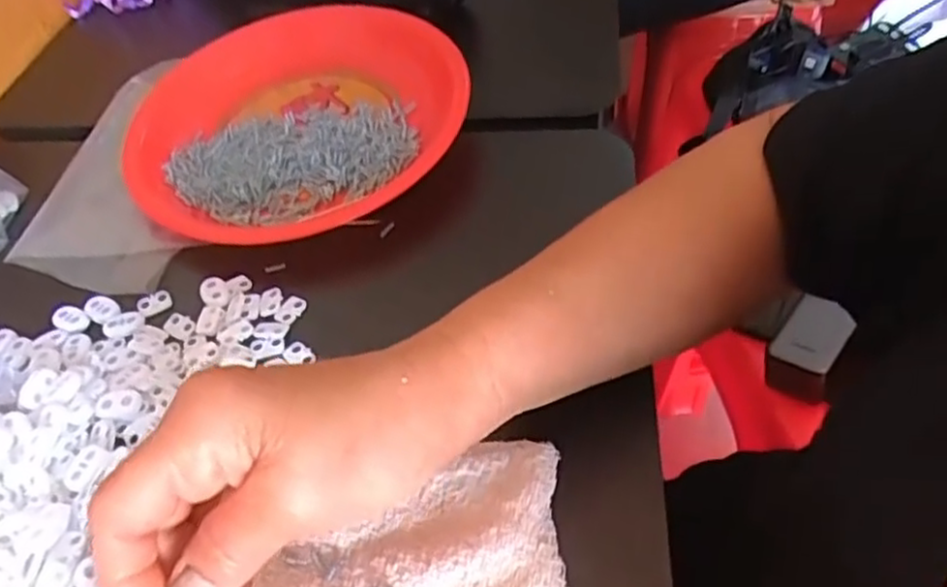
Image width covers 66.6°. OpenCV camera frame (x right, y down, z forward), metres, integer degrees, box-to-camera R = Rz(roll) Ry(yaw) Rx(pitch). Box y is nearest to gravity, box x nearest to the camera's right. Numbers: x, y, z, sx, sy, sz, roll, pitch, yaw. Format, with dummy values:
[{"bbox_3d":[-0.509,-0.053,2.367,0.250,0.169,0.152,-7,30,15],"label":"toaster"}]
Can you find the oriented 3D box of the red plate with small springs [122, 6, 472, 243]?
[{"bbox_3d":[-0.118,-0.122,0.485,0.225,0.045,0.208,-15,49,-6],"label":"red plate with small springs"}]

